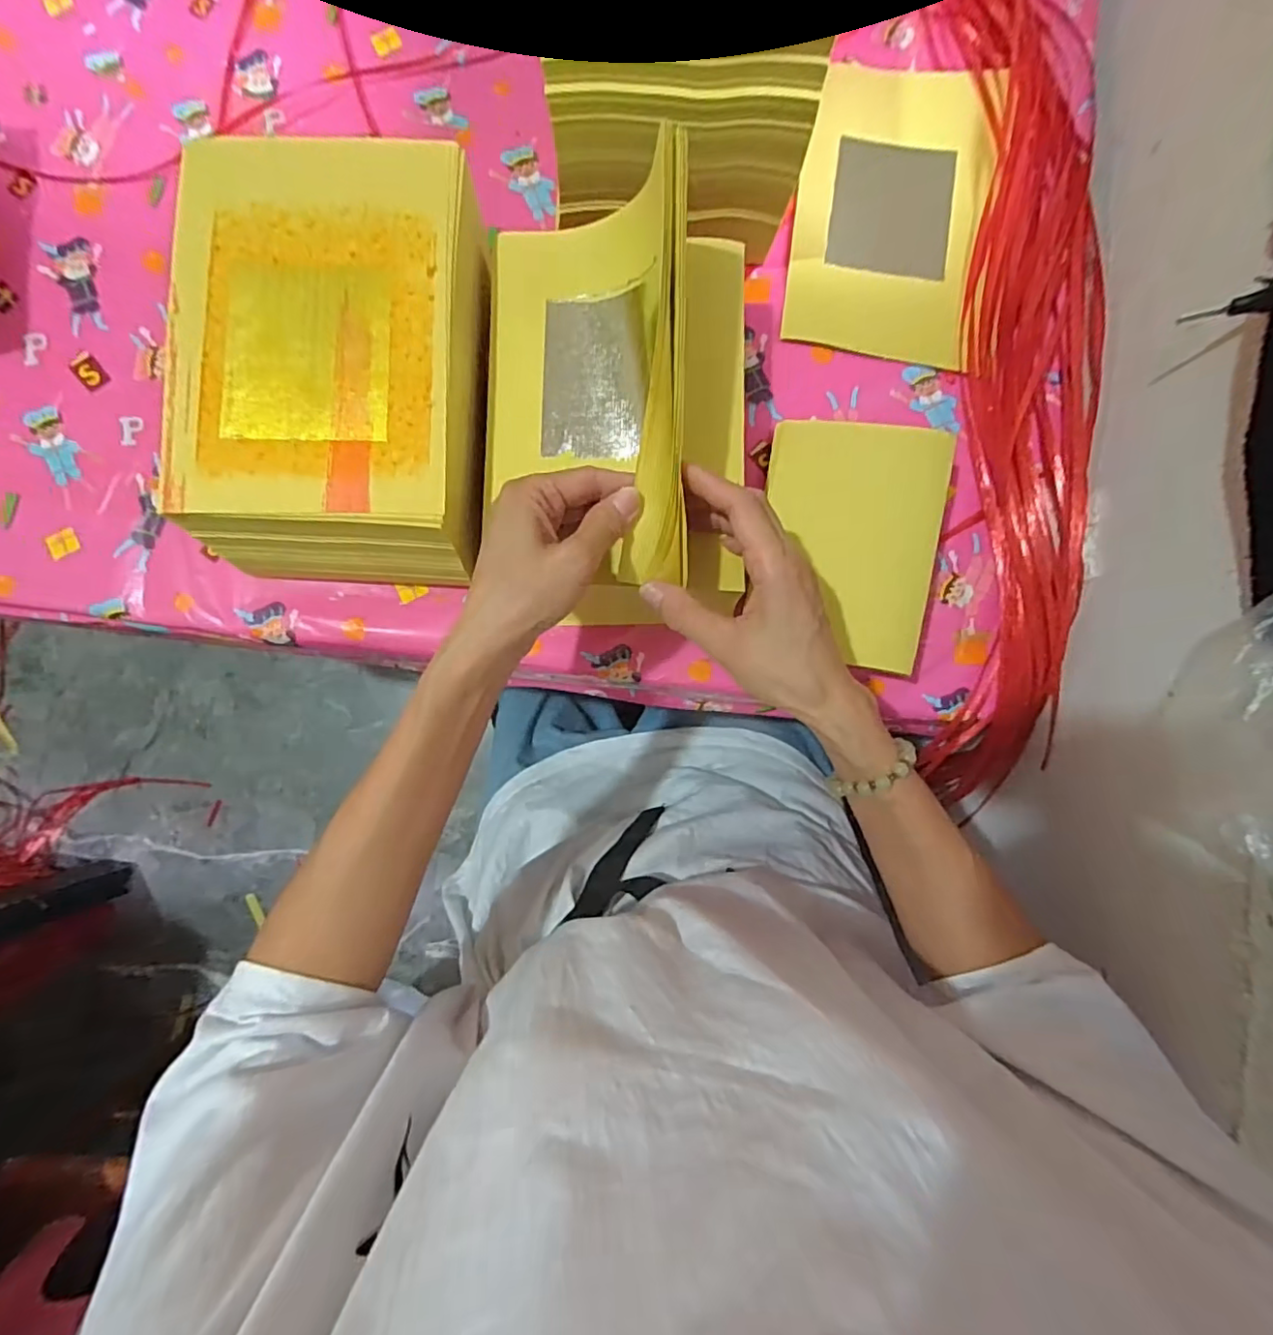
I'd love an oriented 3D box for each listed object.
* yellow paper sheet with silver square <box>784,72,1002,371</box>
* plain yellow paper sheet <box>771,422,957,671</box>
[{"bbox_3d":[0.194,-0.352,0.458,0.136,0.014,0.229,11,86,0],"label":"yellow paper sheet with silver square"},{"bbox_3d":[0.144,-0.087,0.410,0.117,0.014,0.165,11,84,14],"label":"plain yellow paper sheet"}]

